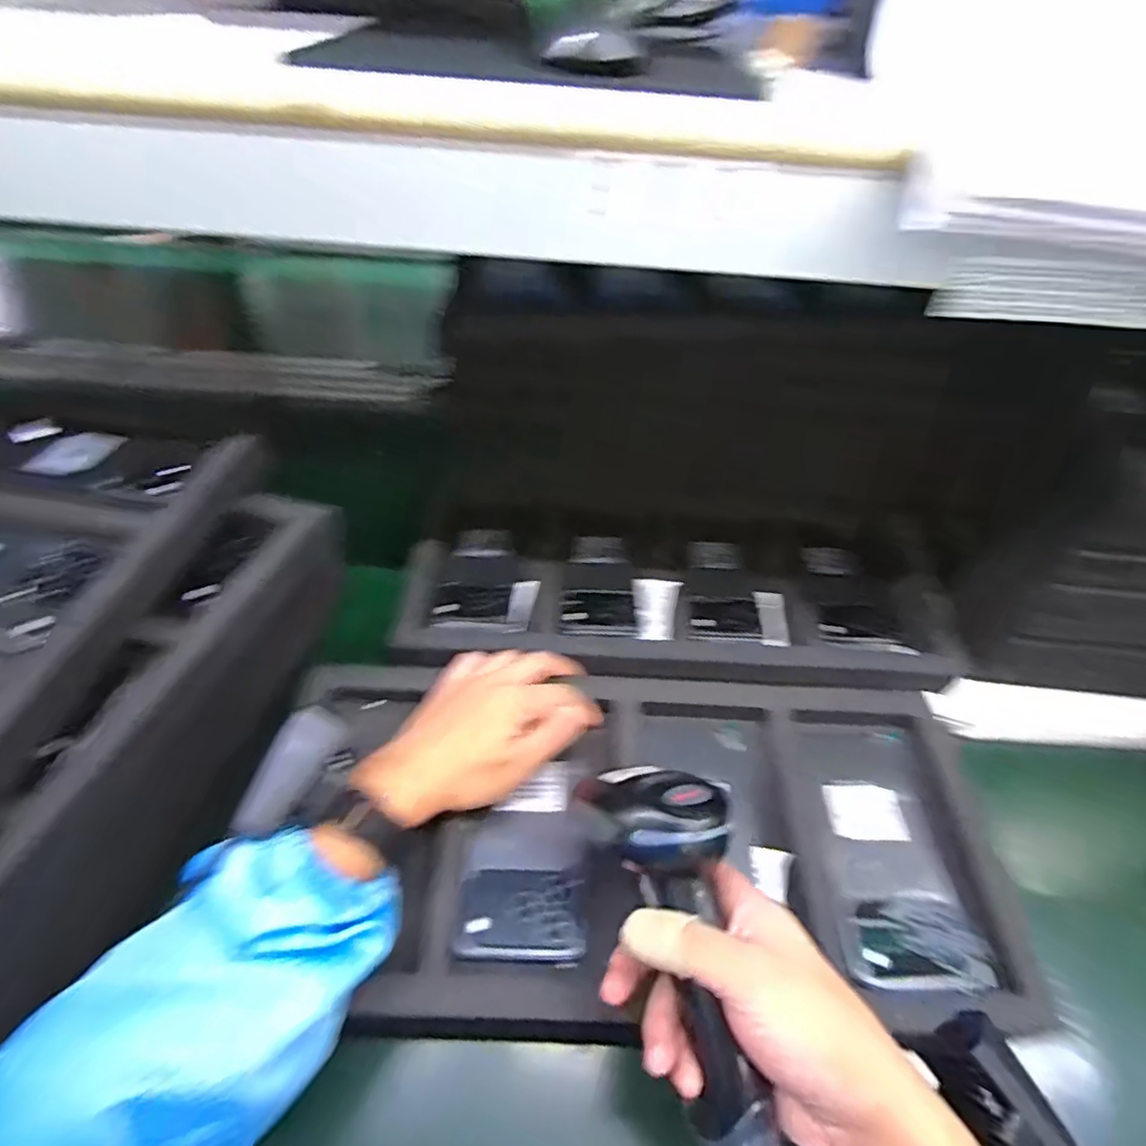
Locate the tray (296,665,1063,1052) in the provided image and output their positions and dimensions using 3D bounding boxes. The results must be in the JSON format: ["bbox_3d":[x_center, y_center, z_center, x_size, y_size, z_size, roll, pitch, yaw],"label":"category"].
[{"bbox_3d":[0.047,0.170,0.416,0.461,0.039,0.230,4,47,0],"label":"tray"}]

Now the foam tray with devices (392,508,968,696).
[{"bbox_3d":[0.100,0.023,0.562,0.489,0.036,0.190,3,47,-1],"label":"foam tray with devices"}]

